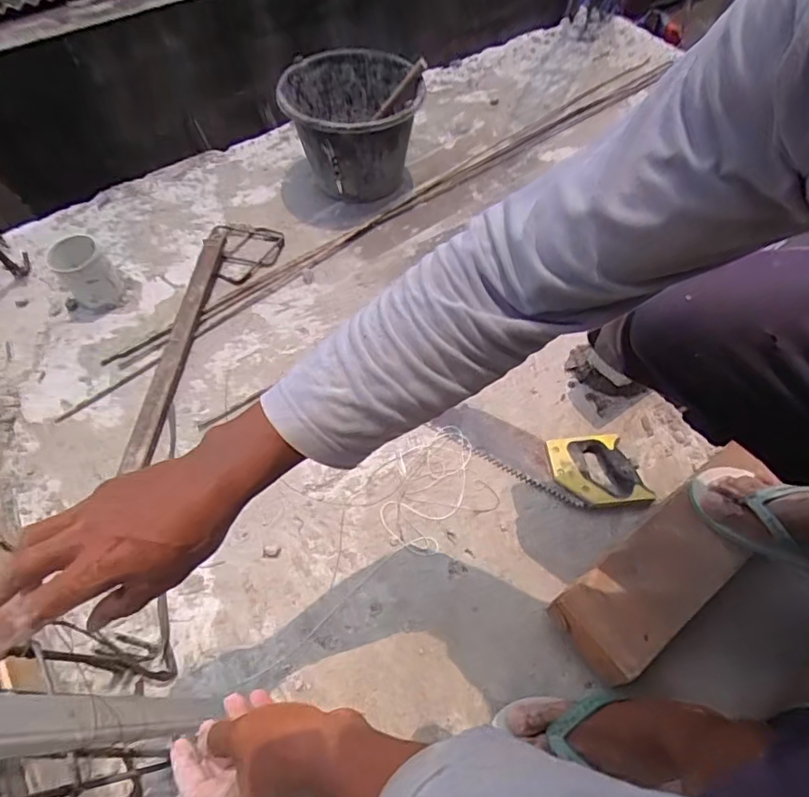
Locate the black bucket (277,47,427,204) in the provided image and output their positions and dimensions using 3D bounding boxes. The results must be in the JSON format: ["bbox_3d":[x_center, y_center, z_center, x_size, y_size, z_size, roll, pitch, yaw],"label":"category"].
[{"bbox_3d":[-0.102,-0.554,1.106,0.258,0.216,0.258,0,60,1],"label":"black bucket"}]

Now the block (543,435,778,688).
[{"bbox_3d":[0.372,0.211,0.724,0.385,0.073,0.121,-34,65,-18],"label":"block"}]

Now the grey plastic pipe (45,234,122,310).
[{"bbox_3d":[-0.573,-0.219,0.959,0.087,0.116,0.078,-35,65,-18],"label":"grey plastic pipe"}]

